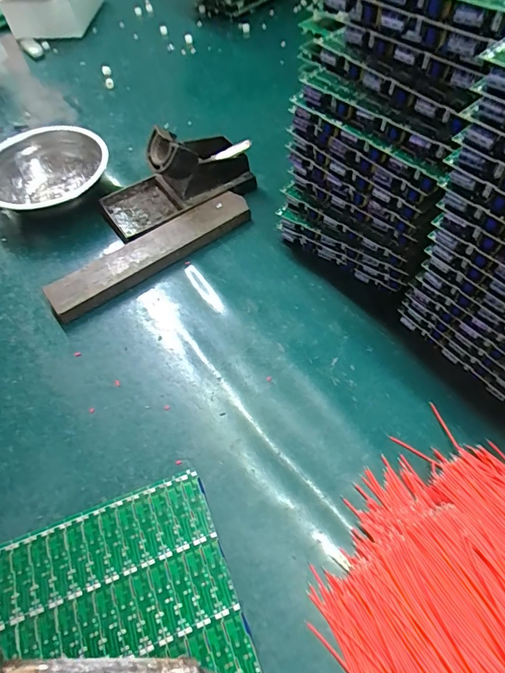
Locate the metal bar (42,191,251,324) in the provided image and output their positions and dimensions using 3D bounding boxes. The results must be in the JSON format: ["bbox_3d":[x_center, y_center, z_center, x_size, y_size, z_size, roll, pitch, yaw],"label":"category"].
[{"bbox_3d":[-0.092,-0.079,0.394,0.199,0.023,0.035,-34,62,-17],"label":"metal bar"}]

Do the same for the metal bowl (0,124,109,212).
[{"bbox_3d":[-0.218,-0.172,0.446,0.123,0.047,0.121,-2,58,3],"label":"metal bowl"}]

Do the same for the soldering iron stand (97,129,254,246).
[{"bbox_3d":[-0.079,-0.160,0.421,0.150,0.068,0.075,-31,61,-15],"label":"soldering iron stand"}]

